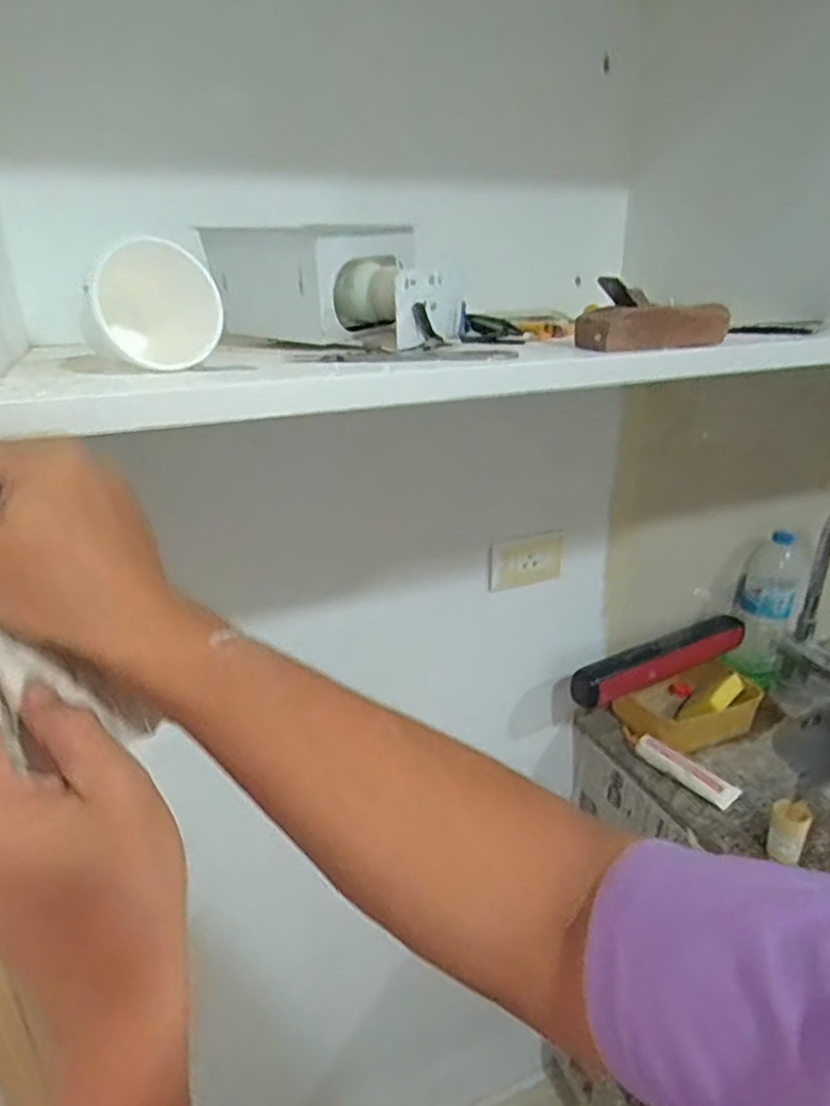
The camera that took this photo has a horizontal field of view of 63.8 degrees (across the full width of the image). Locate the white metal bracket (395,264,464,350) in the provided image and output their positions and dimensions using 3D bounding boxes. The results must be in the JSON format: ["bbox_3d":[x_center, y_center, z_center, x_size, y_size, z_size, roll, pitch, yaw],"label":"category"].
[{"bbox_3d":[0.013,-0.194,0.523,0.009,0.056,0.079,14,30,42],"label":"white metal bracket"}]

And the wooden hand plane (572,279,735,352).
[{"bbox_3d":[0.182,-0.180,0.507,0.110,0.044,0.052,-10,24,-19],"label":"wooden hand plane"}]

